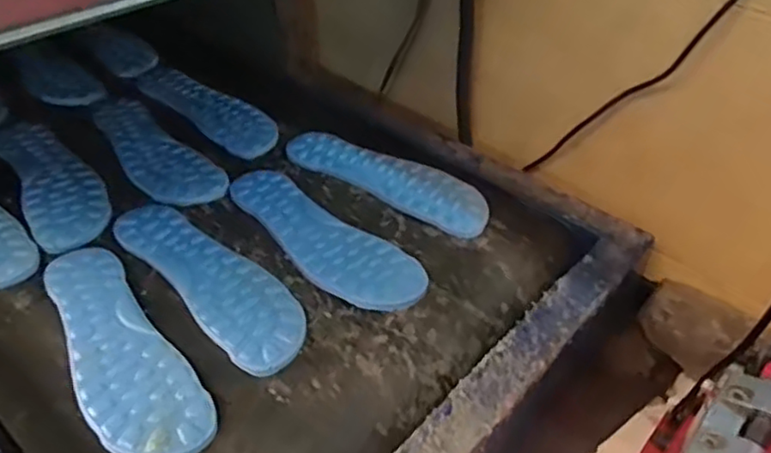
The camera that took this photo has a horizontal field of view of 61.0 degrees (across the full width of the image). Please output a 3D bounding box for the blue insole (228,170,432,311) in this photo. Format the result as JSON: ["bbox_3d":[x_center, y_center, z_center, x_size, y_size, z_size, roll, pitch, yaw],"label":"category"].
[{"bbox_3d":[-0.070,0.009,0.658,0.250,0.013,0.082,34,49,31],"label":"blue insole"}]

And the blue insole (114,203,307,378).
[{"bbox_3d":[-0.167,0.042,0.612,0.254,0.010,0.080,34,49,30],"label":"blue insole"}]

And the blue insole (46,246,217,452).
[{"bbox_3d":[-0.226,0.098,0.544,0.078,0.011,0.255,-26,49,-29],"label":"blue insole"}]

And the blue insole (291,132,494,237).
[{"bbox_3d":[0.005,-0.059,0.740,0.250,0.010,0.083,26,46,24],"label":"blue insole"}]

